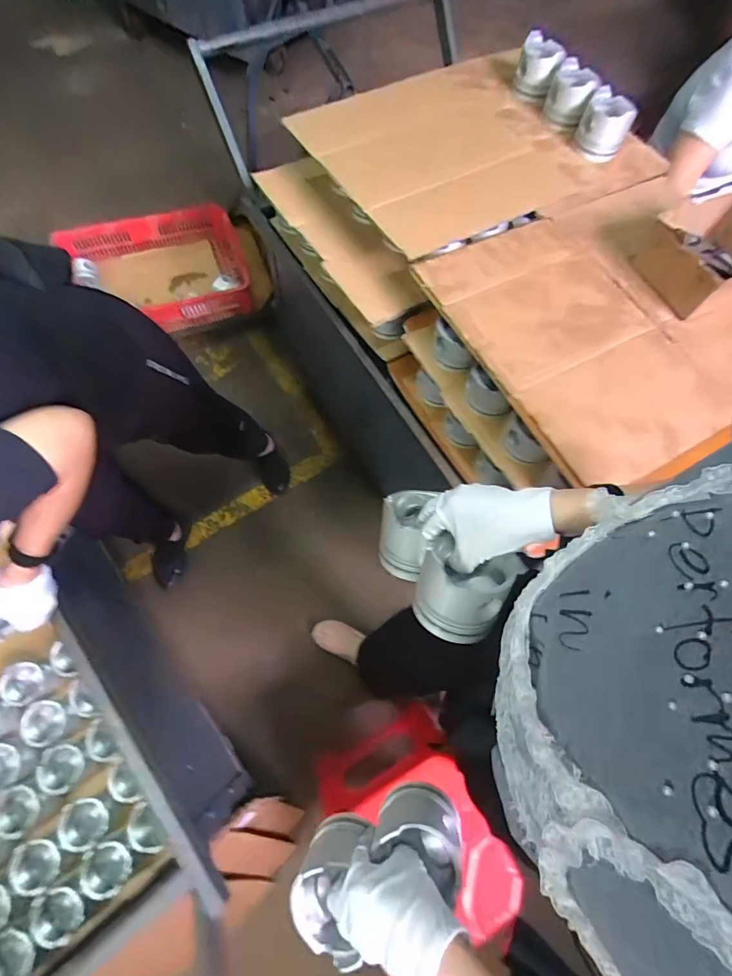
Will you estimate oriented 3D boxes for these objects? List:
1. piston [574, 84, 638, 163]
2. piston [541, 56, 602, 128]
[{"bbox_3d":[0.471,-0.711,0.862,0.094,0.093,0.101,22,68,7],"label":"piston"},{"bbox_3d":[0.420,-0.810,0.897,0.085,0.098,0.085,20,68,6],"label":"piston"}]

